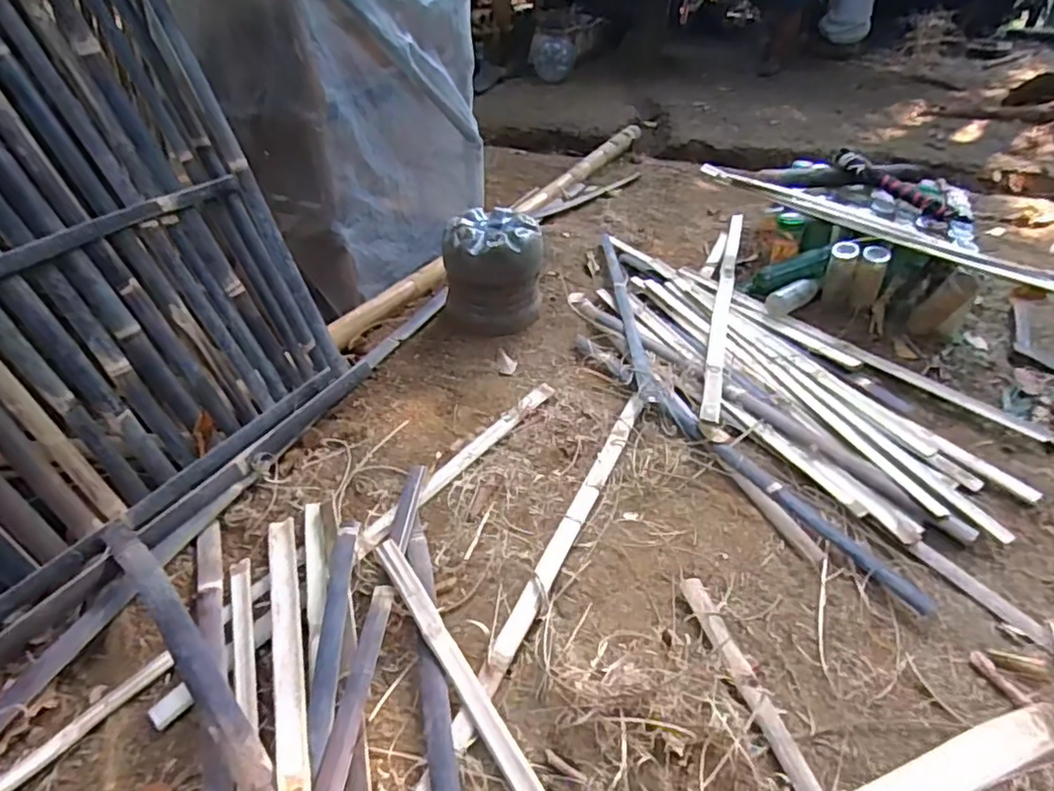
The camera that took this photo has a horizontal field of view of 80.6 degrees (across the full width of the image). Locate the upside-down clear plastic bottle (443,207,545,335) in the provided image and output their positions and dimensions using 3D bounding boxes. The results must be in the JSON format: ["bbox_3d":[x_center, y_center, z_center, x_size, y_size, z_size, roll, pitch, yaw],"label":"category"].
[{"bbox_3d":[-0.082,-0.306,1.549,0.234,0.263,0.201,-1,37,-1],"label":"upside-down clear plastic bottle"}]

